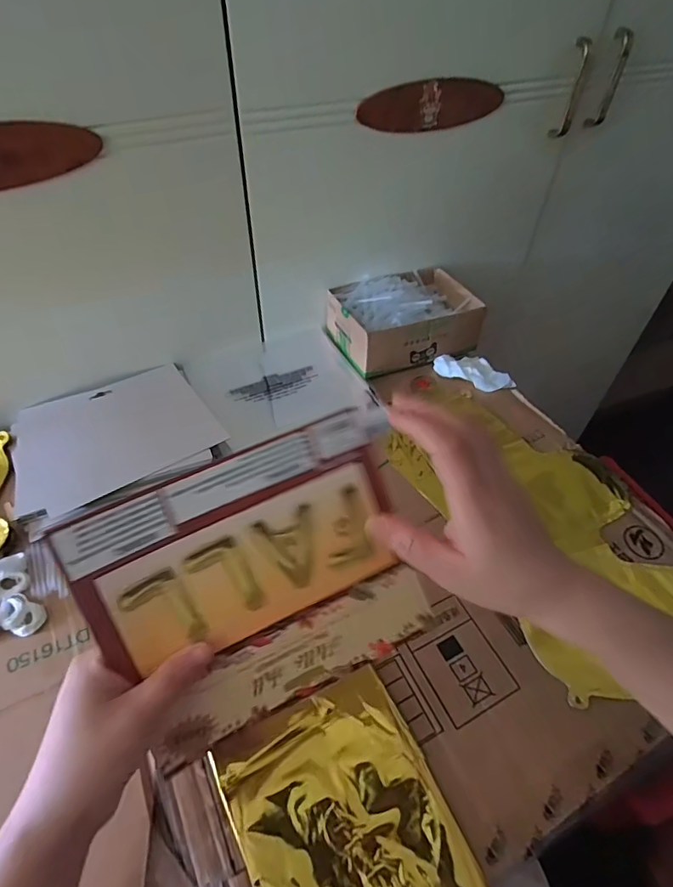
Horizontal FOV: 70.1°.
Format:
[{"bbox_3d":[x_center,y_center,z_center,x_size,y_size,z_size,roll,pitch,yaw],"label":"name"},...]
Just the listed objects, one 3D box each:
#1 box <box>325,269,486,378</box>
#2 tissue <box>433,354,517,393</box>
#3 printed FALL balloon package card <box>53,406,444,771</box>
[{"bbox_3d":[0.091,-0.175,0.663,0.187,0.075,0.138,-16,51,-15],"label":"box"},{"bbox_3d":[0.181,-0.096,0.633,0.103,0.018,0.045,20,51,16],"label":"tissue"},{"bbox_3d":[-0.043,0.086,0.299,0.186,0.161,0.010,-23,9,-17],"label":"printed FALL balloon package card"}]

